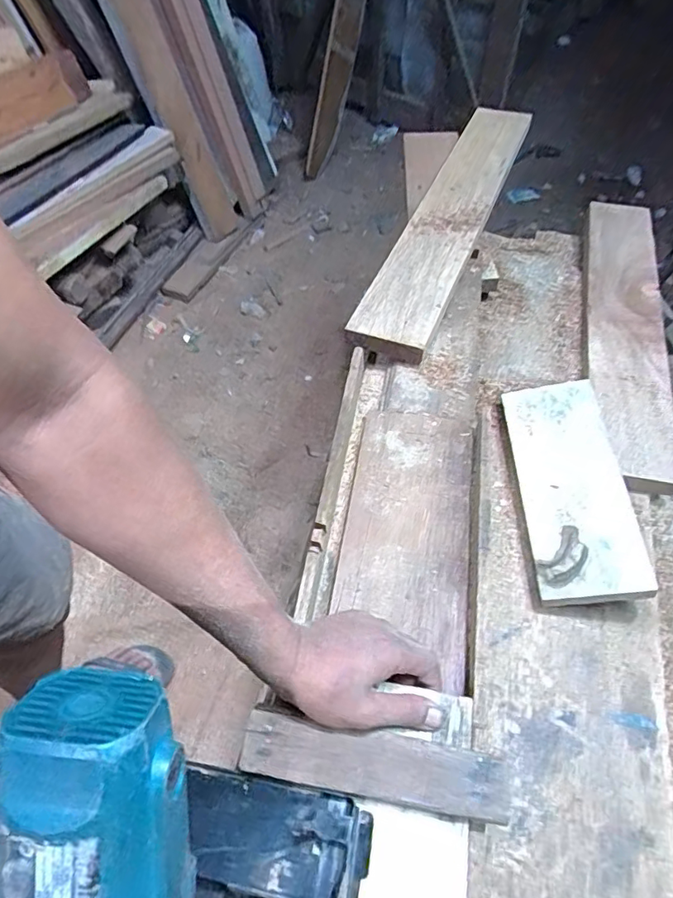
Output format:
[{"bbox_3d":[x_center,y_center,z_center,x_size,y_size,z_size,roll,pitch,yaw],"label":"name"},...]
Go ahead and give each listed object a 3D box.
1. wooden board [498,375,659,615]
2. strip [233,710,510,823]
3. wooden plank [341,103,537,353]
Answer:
[{"bbox_3d":[0.263,0.038,0.608,0.109,0.024,0.274,-9,51,16],"label":"wooden board"},{"bbox_3d":[0.027,0.231,0.388,0.190,0.012,0.041,7,54,7],"label":"strip"},{"bbox_3d":[0.191,-0.394,0.852,0.115,0.033,0.694,19,59,13],"label":"wooden plank"}]

